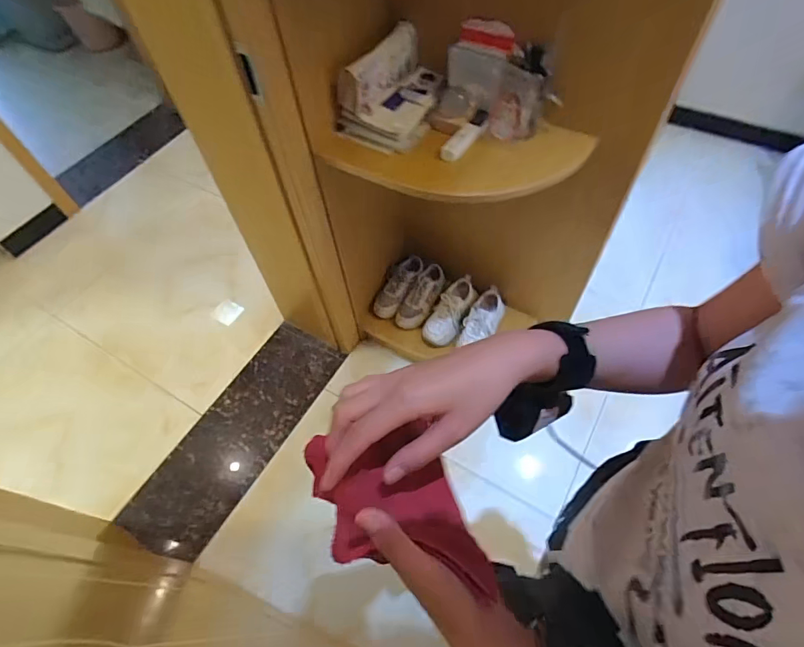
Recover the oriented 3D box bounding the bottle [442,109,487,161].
[{"bbox_3d":[0.127,-0.377,0.911,0.034,0.025,0.145,28,70,17],"label":"bottle"}]

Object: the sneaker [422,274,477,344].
[{"bbox_3d":[0.157,-0.044,1.418,0.093,0.081,0.240,31,79,15],"label":"sneaker"}]

